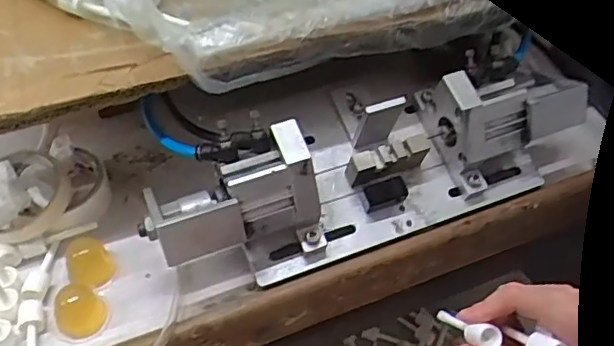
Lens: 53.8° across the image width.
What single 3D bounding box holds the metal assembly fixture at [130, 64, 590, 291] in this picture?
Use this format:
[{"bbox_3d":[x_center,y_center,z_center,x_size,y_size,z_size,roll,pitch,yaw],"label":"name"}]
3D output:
[{"bbox_3d":[0.055,-0.006,0.521,0.375,0.099,0.101,-17,50,-16],"label":"metal assembly fixture"}]

